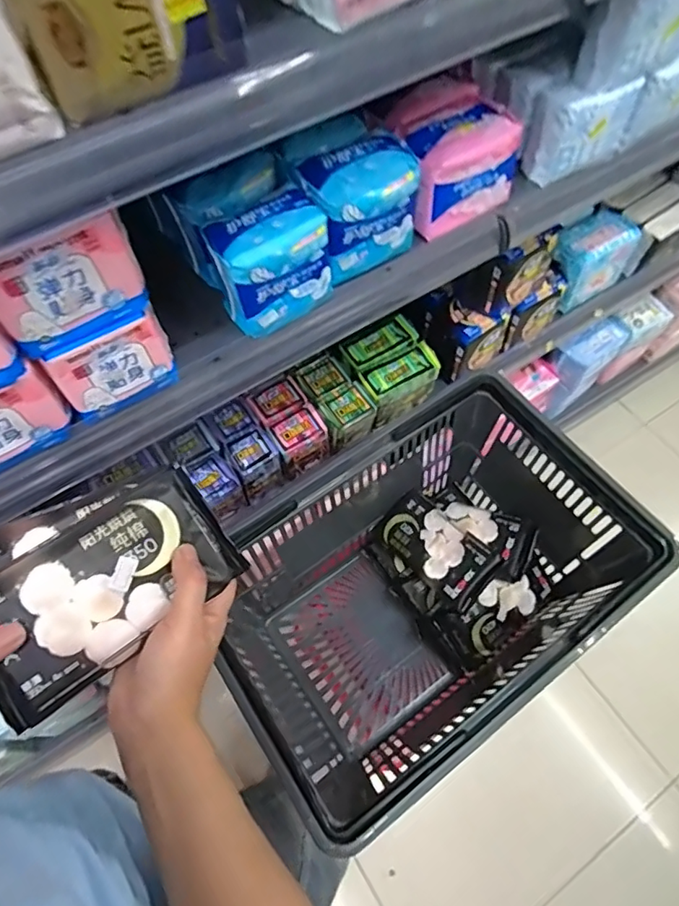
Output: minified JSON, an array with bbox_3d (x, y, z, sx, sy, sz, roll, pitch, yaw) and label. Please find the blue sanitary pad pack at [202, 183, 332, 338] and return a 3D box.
[{"bbox_3d":[-0.068,-0.183,0.509,0.109,0.099,0.069,-30,66,-13],"label":"blue sanitary pad pack"}]

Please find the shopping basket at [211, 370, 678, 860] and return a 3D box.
[{"bbox_3d":[0.101,0.171,0.699,0.471,0.254,0.323,-35,67,-16],"label":"shopping basket"}]

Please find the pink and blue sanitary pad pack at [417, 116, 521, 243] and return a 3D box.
[{"bbox_3d":[0.126,-0.295,0.561,0.132,0.082,0.055,-34,67,-15],"label":"pink and blue sanitary pad pack"}]

